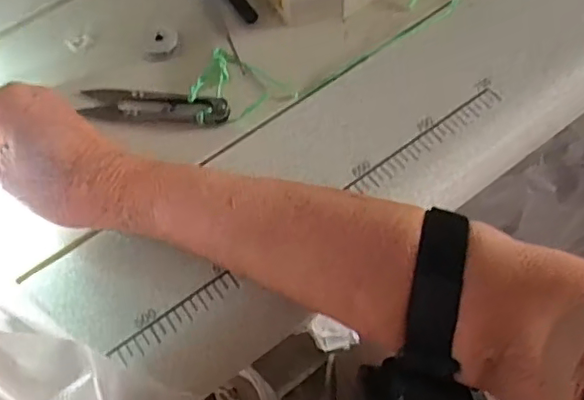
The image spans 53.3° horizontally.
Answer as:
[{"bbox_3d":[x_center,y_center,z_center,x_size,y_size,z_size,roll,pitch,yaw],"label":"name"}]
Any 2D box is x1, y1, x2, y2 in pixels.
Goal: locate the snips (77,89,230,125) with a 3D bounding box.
[{"bbox_3d":[-0.087,-0.059,0.365,0.094,0.009,0.025,6,65,6],"label":"snips"}]

